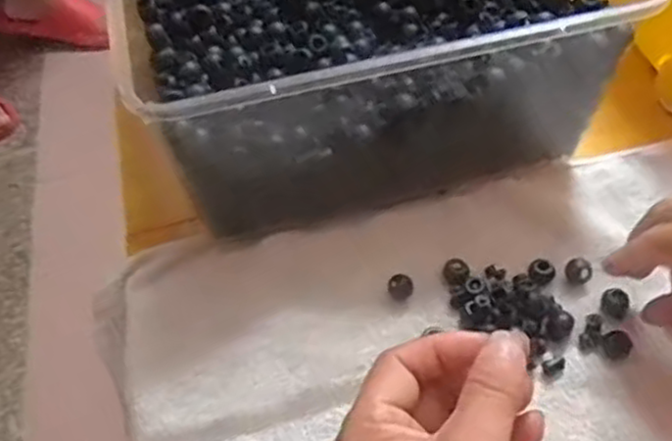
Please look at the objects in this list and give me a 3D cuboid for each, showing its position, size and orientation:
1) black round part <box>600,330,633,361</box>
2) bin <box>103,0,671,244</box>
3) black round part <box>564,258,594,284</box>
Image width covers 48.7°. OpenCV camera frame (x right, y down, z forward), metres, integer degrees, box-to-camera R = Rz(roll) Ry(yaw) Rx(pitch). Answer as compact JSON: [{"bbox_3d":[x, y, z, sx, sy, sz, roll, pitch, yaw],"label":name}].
[{"bbox_3d":[0.157,0.069,0.415,0.015,0.009,0.015,-2,49,2],"label":"black round part"},{"bbox_3d":[0.009,-0.145,0.512,0.273,0.121,0.287,-13,50,-8],"label":"bin"},{"bbox_3d":[0.147,0.031,0.448,0.016,0.009,0.014,19,53,19],"label":"black round part"}]

